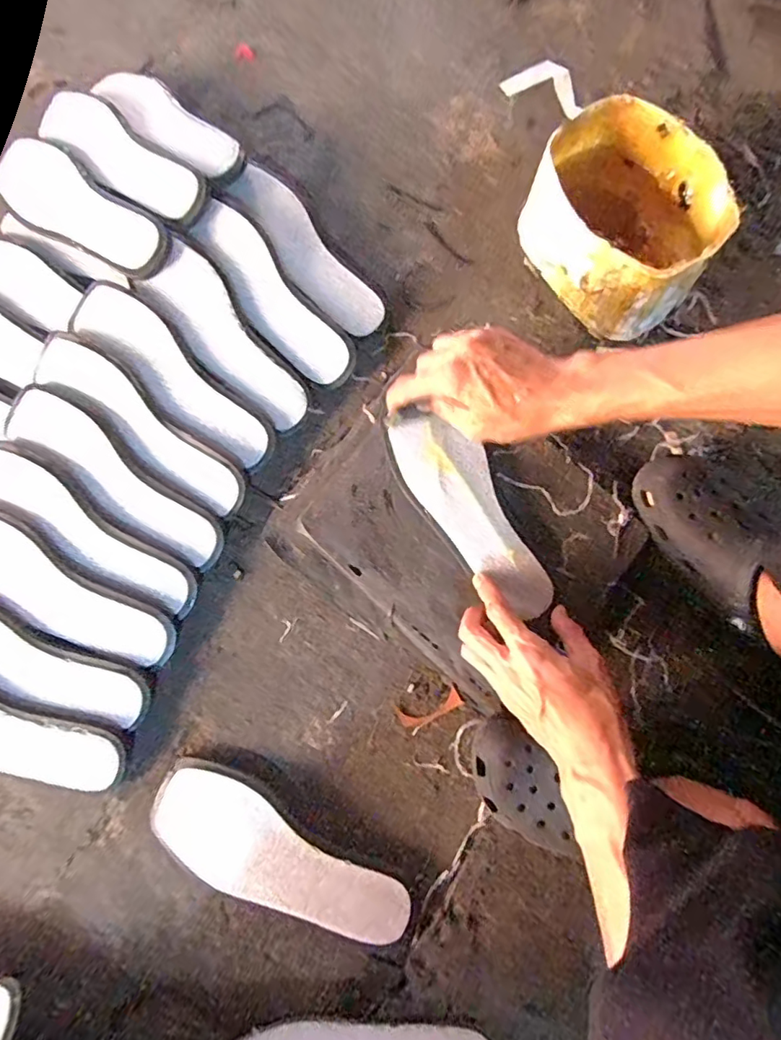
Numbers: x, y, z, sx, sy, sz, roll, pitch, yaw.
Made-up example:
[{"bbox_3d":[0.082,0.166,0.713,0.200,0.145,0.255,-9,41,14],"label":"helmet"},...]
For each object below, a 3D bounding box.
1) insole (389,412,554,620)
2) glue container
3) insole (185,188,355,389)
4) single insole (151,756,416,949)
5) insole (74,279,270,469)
[{"bbox_3d":[0.082,-0.011,0.518,0.073,0.017,0.219,-33,78,-5],"label":"insole"},{"bbox_3d":[0.227,-0.295,0.551,0.181,0.130,0.152,35,81,7],"label":"glue container"},{"bbox_3d":[-0.131,-0.243,0.579,0.070,0.022,0.236,-39,90,9],"label":"insole"},{"bbox_3d":[-0.106,0.314,0.499,0.252,0.025,0.086,30,81,6],"label":"single insole"},{"bbox_3d":[-0.228,-0.151,0.559,0.250,0.022,0.071,43,82,8],"label":"insole"}]

